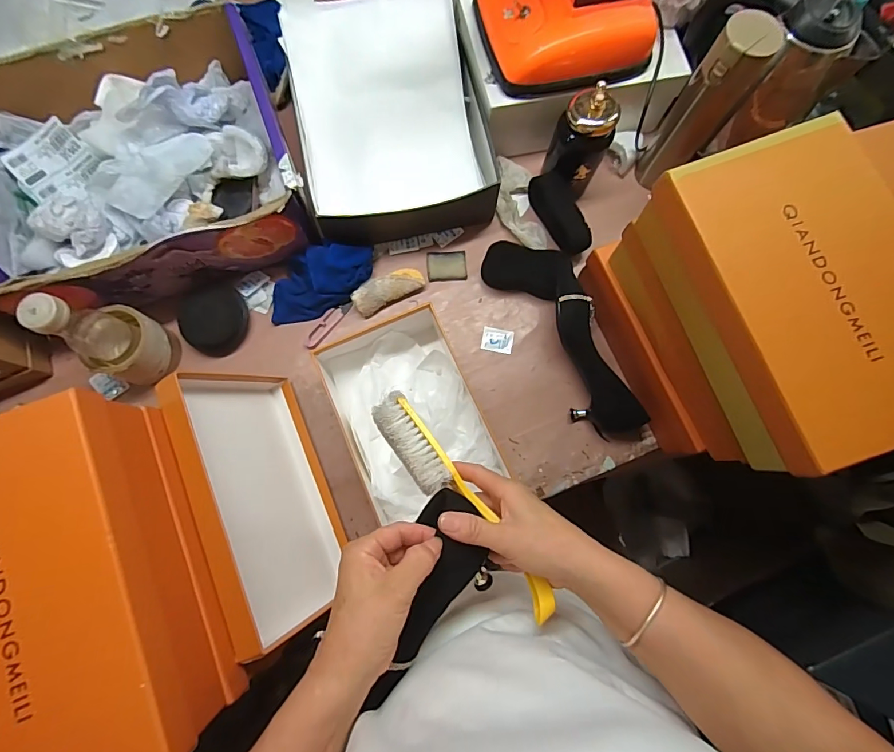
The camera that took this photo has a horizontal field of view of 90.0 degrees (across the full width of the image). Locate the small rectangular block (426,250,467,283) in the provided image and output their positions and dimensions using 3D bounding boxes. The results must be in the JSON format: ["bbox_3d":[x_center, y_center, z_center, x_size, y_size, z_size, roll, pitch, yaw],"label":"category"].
[{"bbox_3d":[0.000,-0.166,0.677,0.059,0.004,0.047,-4,78,-2],"label":"small rectangular block"}]

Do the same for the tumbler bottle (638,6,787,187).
[{"bbox_3d":[0.339,-0.353,0.608,0.072,0.238,0.059,35,79,6],"label":"tumbler bottle"}]

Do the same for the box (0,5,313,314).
[{"bbox_3d":[-0.423,-0.282,0.607,0.408,0.133,0.334,-19,79,-5],"label":"box"}]

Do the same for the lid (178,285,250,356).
[{"bbox_3d":[-0.332,-0.083,0.637,0.085,0.018,0.094,31,79,5],"label":"lid"}]

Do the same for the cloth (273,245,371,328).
[{"bbox_3d":[-0.182,-0.139,0.639,0.164,0.054,0.086,-18,79,-5],"label":"cloth"}]

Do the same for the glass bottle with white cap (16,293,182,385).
[{"bbox_3d":[-0.415,-0.049,0.548,0.075,0.184,0.086,21,78,3],"label":"glass bottle with white cap"}]

